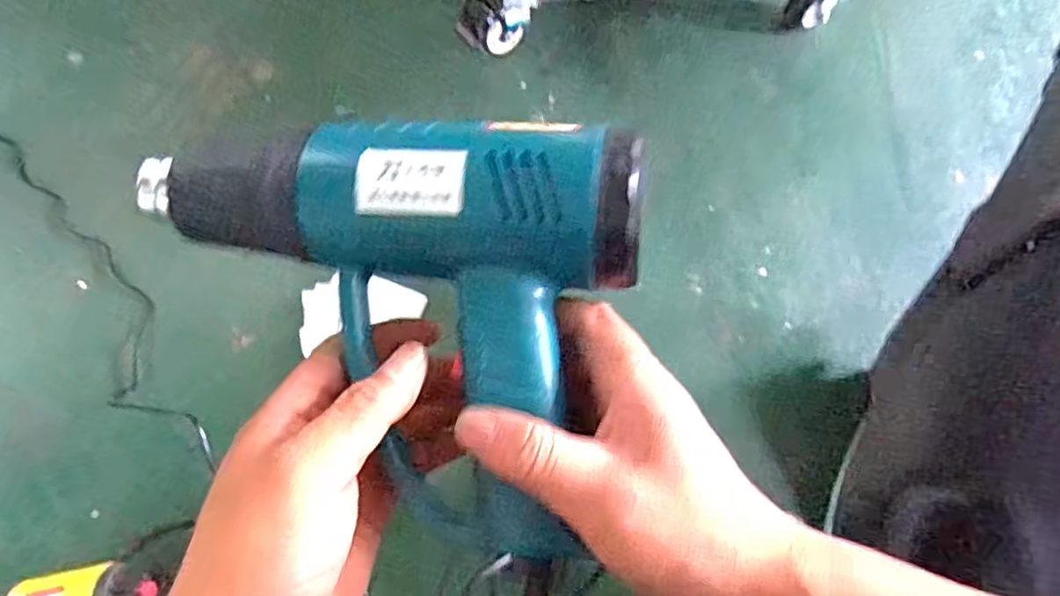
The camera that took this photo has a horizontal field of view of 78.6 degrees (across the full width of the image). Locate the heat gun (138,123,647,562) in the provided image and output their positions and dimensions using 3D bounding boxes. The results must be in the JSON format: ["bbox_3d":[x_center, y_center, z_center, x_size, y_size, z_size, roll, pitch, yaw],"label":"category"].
[{"bbox_3d":[-0.068,0.012,0.281,0.214,0.094,0.162,7,69,2],"label":"heat gun"}]

